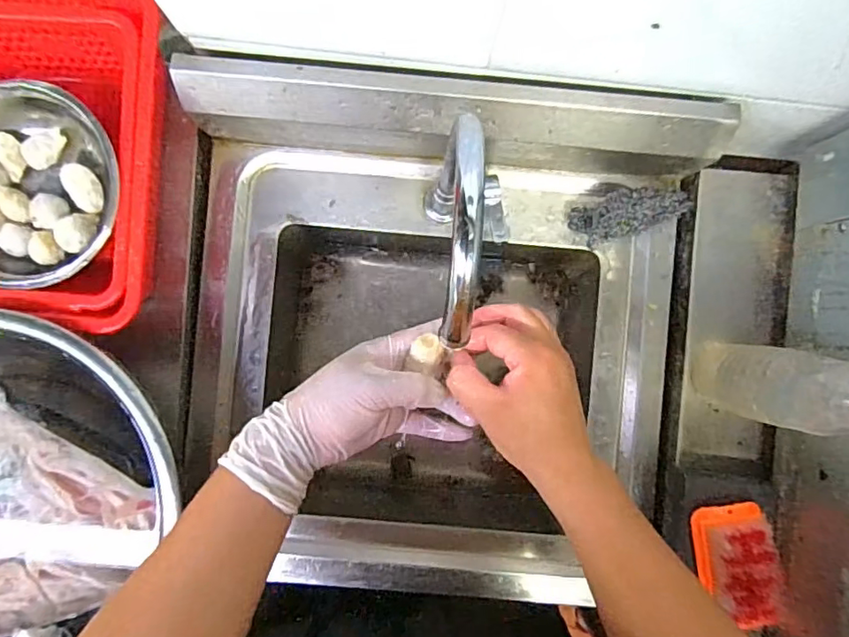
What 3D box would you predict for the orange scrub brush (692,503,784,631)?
[{"bbox_3d":[0.288,0.225,0.511,0.062,0.034,0.099,-12,88,-1],"label":"orange scrub brush"}]

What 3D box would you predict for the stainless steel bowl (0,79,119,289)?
[{"bbox_3d":[-0.361,-0.116,0.514,0.178,0.058,0.177,0,88,0],"label":"stainless steel bowl"}]

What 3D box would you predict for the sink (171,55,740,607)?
[{"bbox_3d":[0.012,0.029,0.623,0.503,0.283,0.475,4,88,0],"label":"sink"}]

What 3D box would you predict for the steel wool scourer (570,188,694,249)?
[{"bbox_3d":[0.218,-0.113,0.579,0.122,0.044,0.047,-19,88,-1],"label":"steel wool scourer"}]

